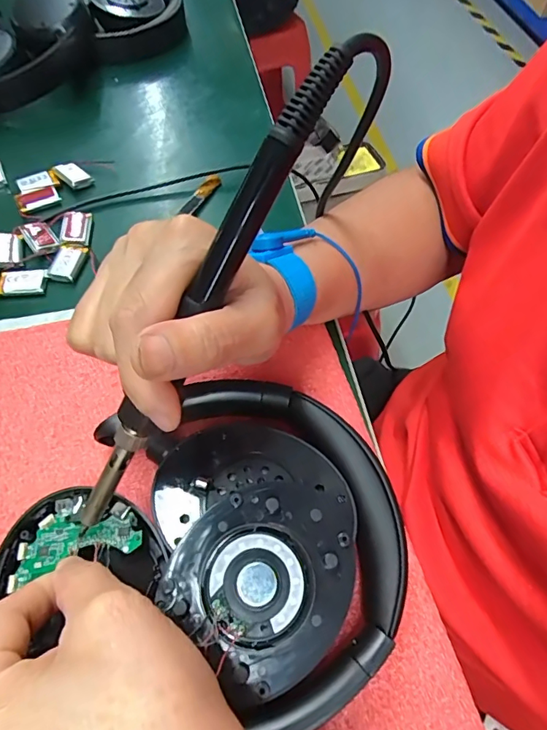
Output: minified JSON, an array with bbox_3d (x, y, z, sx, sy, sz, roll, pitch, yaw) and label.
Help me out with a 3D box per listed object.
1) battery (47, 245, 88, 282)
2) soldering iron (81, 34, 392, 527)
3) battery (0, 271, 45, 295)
[{"bbox_3d":[-0.145,-0.073,0.332,0.020,0.006,0.032,9,59,6],"label":"battery"},{"bbox_3d":[-0.023,-0.017,0.175,0.022,0.021,0.204,40,107,22],"label":"soldering iron"},{"bbox_3d":[-0.173,-0.056,0.321,0.032,0.007,0.016,-5,58,-2],"label":"battery"}]

